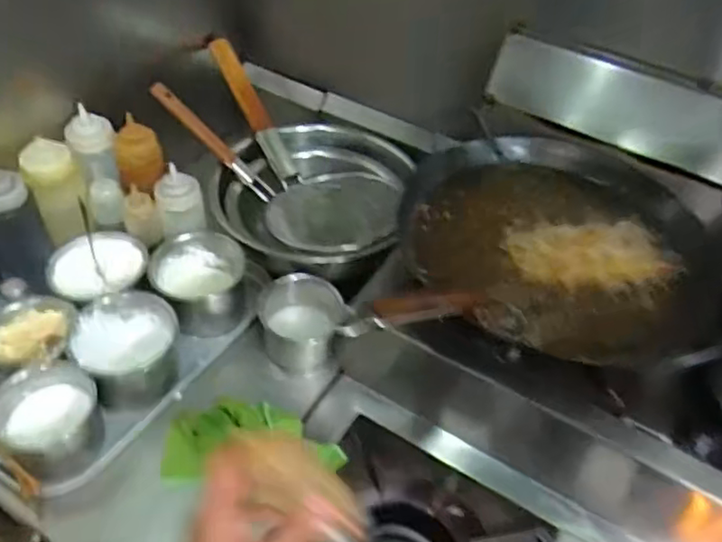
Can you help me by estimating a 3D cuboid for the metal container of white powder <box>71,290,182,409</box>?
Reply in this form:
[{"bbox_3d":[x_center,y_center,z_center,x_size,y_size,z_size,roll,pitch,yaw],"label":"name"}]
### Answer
[{"bbox_3d":[-0.317,0.103,0.855,0.126,0.116,0.127,3,46,-3],"label":"metal container of white powder"}]

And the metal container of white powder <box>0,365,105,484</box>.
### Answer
[{"bbox_3d":[-0.383,0.186,0.780,0.108,0.116,0.116,3,46,-3],"label":"metal container of white powder"}]

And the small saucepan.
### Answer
[{"bbox_3d":[0.009,0.054,0.891,0.306,0.112,0.104,-9,46,5],"label":"small saucepan"}]

